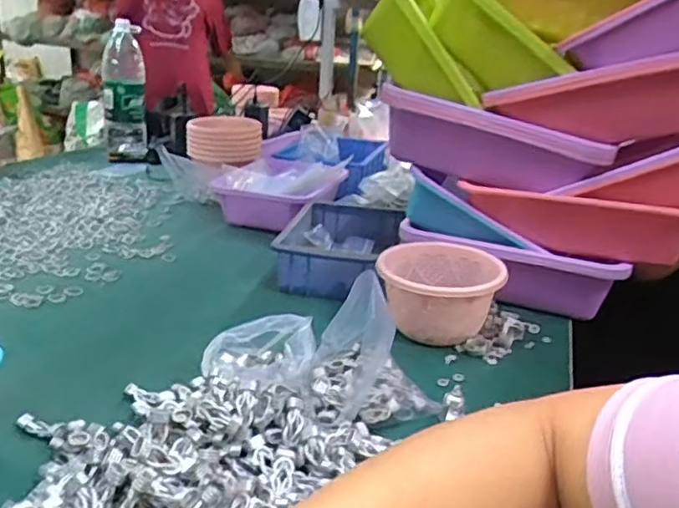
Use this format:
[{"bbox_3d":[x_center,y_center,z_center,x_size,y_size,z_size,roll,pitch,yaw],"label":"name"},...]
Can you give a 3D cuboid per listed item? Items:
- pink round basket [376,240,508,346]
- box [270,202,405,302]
[{"bbox_3d":[0.119,0.050,0.738,0.143,0.087,0.141,5,20,6],"label":"pink round basket"},{"bbox_3d":[-0.004,-0.010,0.912,0.158,0.065,0.231,8,20,12],"label":"box"}]

